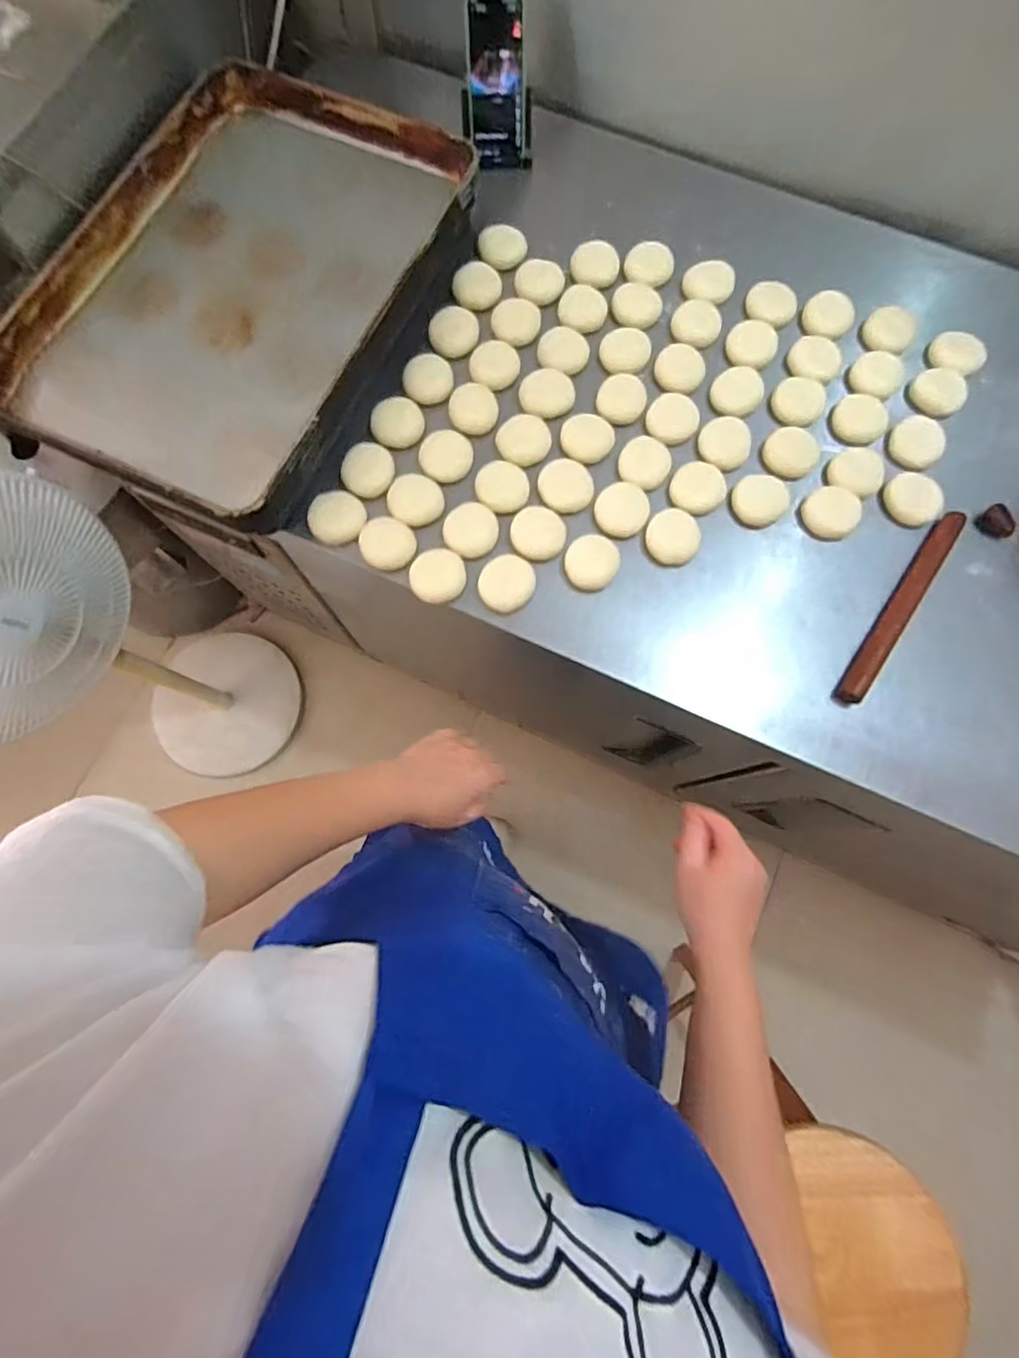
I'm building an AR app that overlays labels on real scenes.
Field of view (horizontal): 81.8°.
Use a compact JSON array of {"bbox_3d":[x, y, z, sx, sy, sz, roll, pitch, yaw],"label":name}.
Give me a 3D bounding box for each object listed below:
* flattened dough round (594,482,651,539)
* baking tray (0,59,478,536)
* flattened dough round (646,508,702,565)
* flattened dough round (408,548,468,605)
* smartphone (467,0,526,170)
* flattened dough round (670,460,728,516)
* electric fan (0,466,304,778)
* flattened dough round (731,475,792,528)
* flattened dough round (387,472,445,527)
[{"bbox_3d":[0.138,-0.208,0.719,0.064,0.007,0.070,0,76,0],"label":"flattened dough round"},{"bbox_3d":[-0.337,-0.511,0.759,0.407,0.082,0.617,24,77,6],"label":"baking tray"},{"bbox_3d":[0.198,-0.172,0.708,0.065,0.014,0.065,0,76,0],"label":"flattened dough round"},{"bbox_3d":[-0.085,-0.123,0.698,0.065,0.014,0.064,0,76,0],"label":"flattened dough round"},{"bbox_3d":[-0.017,-0.817,0.809,0.075,0.170,0.010,-1,48,0],"label":"smartphone"},{"bbox_3d":[0.233,-0.236,0.721,0.064,0.020,0.057,24,77,6],"label":"flattened dough round"},{"bbox_3d":[-0.679,-0.057,1.018,0.325,0.931,0.322,-44,80,-10],"label":"electric fan"},{"bbox_3d":[0.308,-0.221,0.721,0.064,0.023,0.065,0,76,0],"label":"flattened dough round"},{"bbox_3d":[-0.116,-0.221,0.721,0.065,0.007,0.067,0,76,0],"label":"flattened dough round"}]

